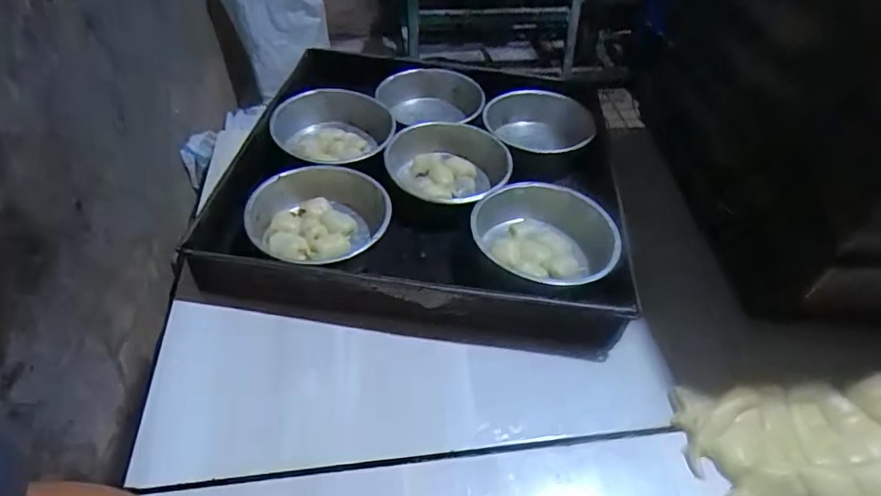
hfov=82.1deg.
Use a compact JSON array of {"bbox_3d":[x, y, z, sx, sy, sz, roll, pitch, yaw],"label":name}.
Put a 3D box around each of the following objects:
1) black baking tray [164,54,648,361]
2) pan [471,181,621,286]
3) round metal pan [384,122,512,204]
[{"bbox_3d":[-0.019,-0.101,0.657,0.468,0.076,0.461,6,44,4],"label":"black baking tray"},{"bbox_3d":[0.116,-0.004,0.575,0.156,0.062,0.154,10,45,9],"label":"pan"},{"bbox_3d":[0.014,-0.093,0.658,0.157,0.074,0.146,1,44,-1],"label":"round metal pan"}]

